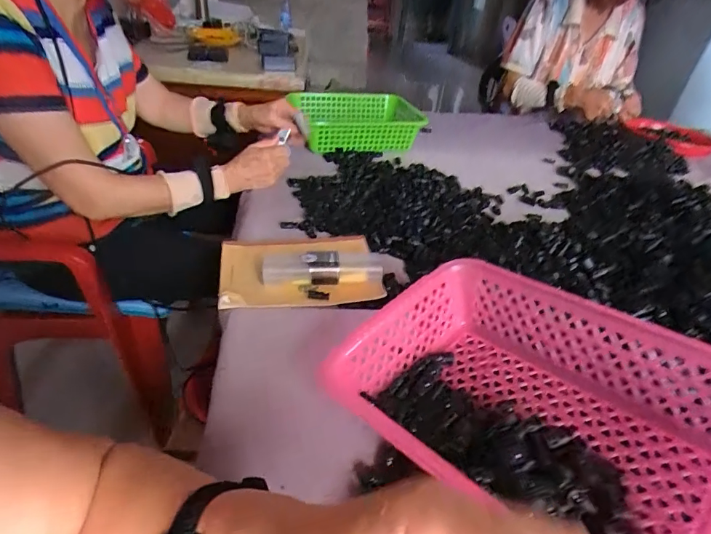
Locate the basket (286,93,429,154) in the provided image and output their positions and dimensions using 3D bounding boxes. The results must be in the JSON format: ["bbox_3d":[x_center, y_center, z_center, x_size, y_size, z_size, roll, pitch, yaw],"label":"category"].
[{"bbox_3d":[0.016,-0.339,1.014,0.305,0.072,0.202,-8,39,-19],"label":"basket"}]

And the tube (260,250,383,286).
[{"bbox_3d":[-0.044,0.002,0.572,0.154,0.033,0.044,2,37,-7],"label":"tube"}]

